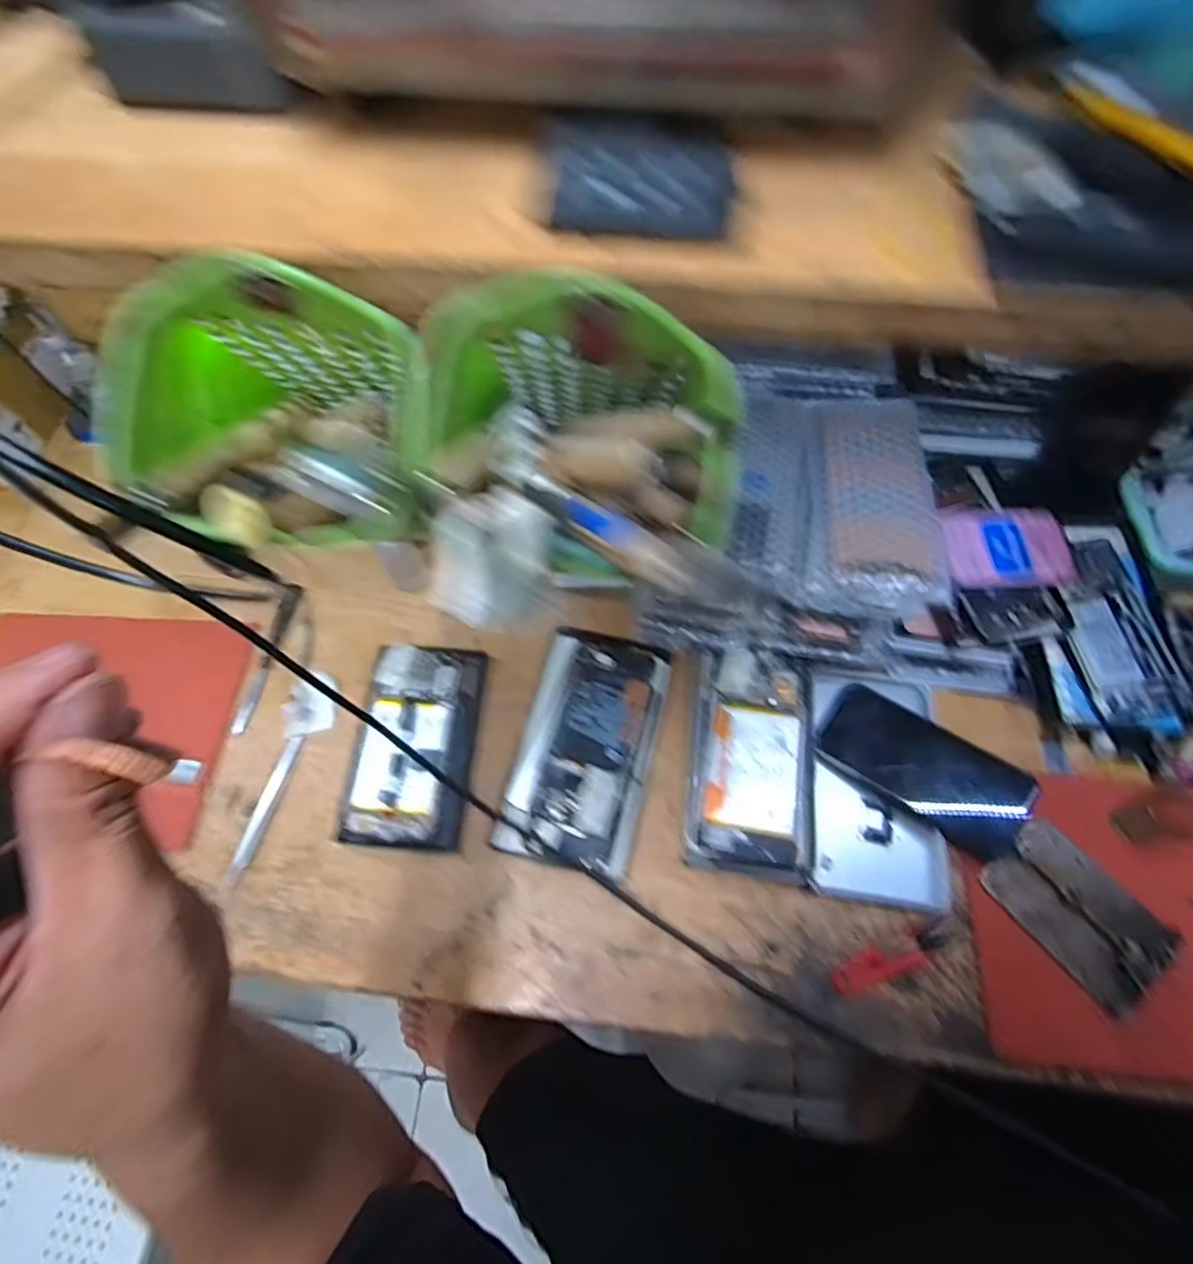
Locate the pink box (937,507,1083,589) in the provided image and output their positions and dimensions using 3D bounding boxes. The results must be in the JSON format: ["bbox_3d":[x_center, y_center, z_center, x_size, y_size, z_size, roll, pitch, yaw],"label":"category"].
[{"bbox_3d":[0.339,-0.071,0.530,0.108,0.035,0.075,-1,64,0],"label":"pink box"}]

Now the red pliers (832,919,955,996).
[{"bbox_3d":[0.218,0.237,0.456,0.102,0.014,0.023,-16,65,-7],"label":"red pliers"}]

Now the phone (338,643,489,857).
[{"bbox_3d":[-0.154,0.092,0.534,0.096,0.018,0.170,3,64,2],"label":"phone"}]

